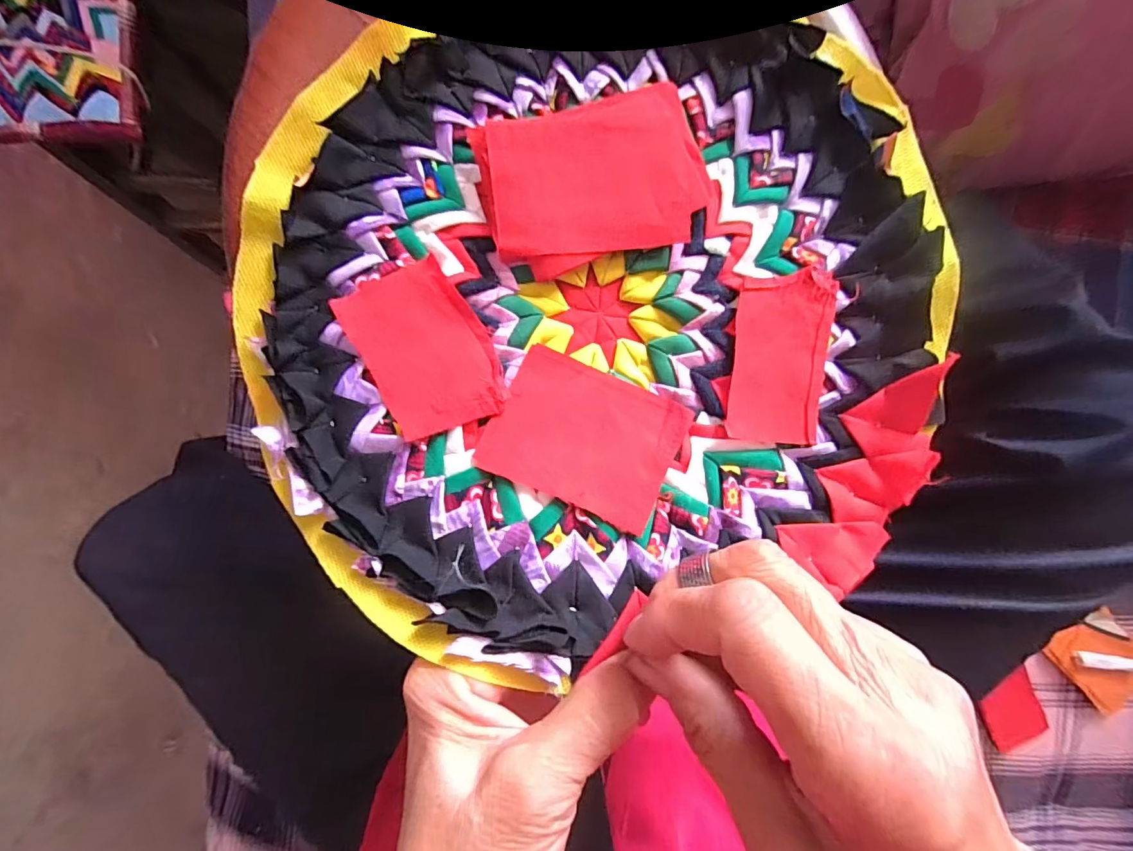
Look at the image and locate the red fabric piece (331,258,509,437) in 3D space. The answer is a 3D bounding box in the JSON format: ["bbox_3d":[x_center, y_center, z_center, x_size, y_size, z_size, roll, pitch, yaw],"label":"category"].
[{"bbox_3d":[-0.057,-0.030,0.199,0.047,0.004,0.068,-28,86,-4],"label":"red fabric piece"}]

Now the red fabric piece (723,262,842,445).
[{"bbox_3d":[0.088,-0.029,0.203,0.040,0.004,0.070,7,91,-1],"label":"red fabric piece"}]

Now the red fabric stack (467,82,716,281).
[{"bbox_3d":[0.011,-0.099,0.200,0.088,0.008,0.063,-14,91,-1],"label":"red fabric stack"}]

